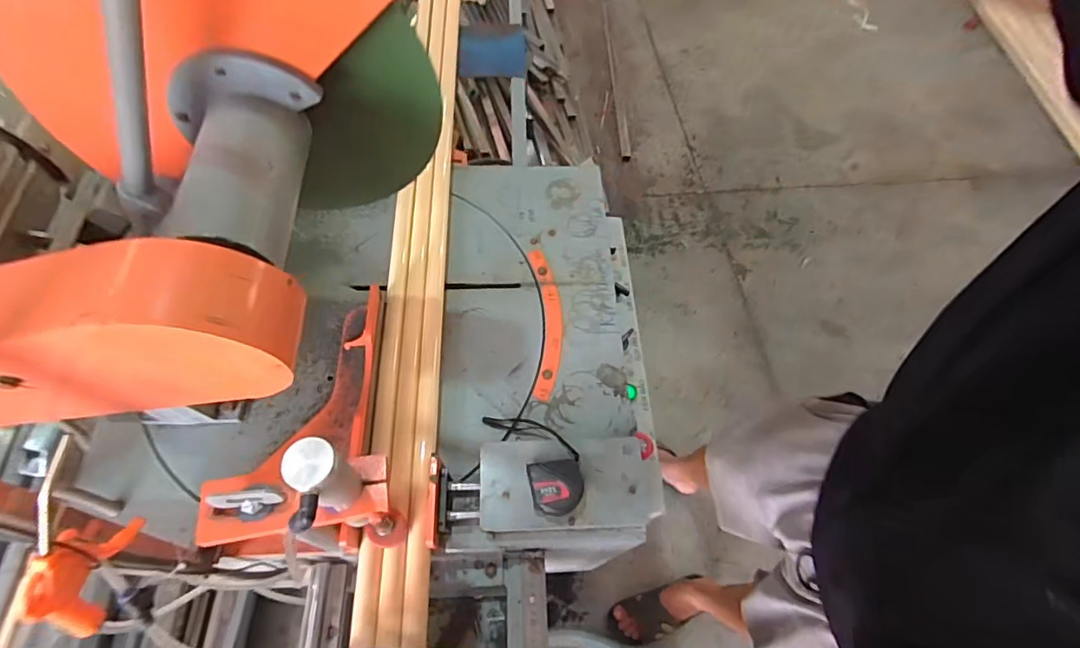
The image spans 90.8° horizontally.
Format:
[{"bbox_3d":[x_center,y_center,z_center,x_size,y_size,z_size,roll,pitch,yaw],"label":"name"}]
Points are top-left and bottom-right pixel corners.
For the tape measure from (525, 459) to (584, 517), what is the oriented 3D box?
[{"bbox_3d":[0.019,0.187,0.617,0.061,0.026,0.062,-7,64,-5],"label":"tape measure"}]

